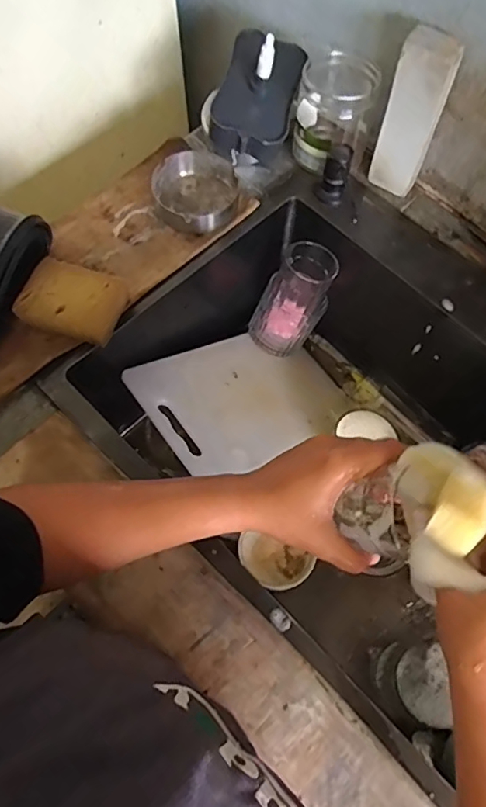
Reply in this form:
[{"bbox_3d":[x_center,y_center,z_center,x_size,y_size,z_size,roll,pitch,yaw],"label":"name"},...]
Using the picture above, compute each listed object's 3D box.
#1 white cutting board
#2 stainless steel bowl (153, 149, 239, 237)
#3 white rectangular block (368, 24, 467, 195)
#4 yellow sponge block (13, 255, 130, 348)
[{"bbox_3d":[0.010,-0.013,0.677,0.290,0.008,0.174,-23,68,-40],"label":"white cutting board"},{"bbox_3d":[-0.054,-0.245,0.609,0.093,0.034,0.097,1,68,-2],"label":"stainless steel bowl"},{"bbox_3d":[0.183,-0.308,0.570,0.055,0.173,0.032,33,71,11],"label":"white rectangular block"},{"bbox_3d":[-0.174,-0.102,0.544,0.094,0.038,0.074,17,68,5],"label":"yellow sponge block"}]

